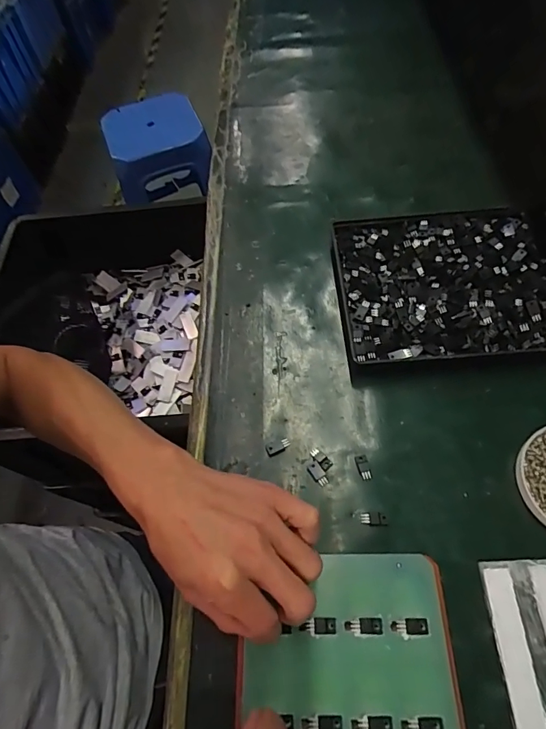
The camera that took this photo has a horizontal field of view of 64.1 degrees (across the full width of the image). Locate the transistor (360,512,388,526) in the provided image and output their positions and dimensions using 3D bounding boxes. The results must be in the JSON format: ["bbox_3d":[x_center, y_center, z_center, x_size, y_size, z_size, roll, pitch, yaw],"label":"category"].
[{"bbox_3d":[0.085,0.129,0.365,0.022,0.004,0.011,-2,60,4],"label":"transistor"}]

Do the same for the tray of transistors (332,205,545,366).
[{"bbox_3d":[0.214,-0.087,0.478,0.282,0.040,0.197,-5,60,3],"label":"tray of transistors"}]

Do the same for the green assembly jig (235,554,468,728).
[{"bbox_3d":[0.053,0.255,0.270,0.145,0.009,0.247,-1,60,-1],"label":"green assembly jig"}]

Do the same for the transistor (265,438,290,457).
[{"bbox_3d":[0.005,0.076,0.406,0.022,0.004,0.012,-27,61,-10],"label":"transistor"}]

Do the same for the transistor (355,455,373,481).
[{"bbox_3d":[0.081,0.092,0.389,0.011,0.004,0.022,-13,59,-2],"label":"transistor"}]

